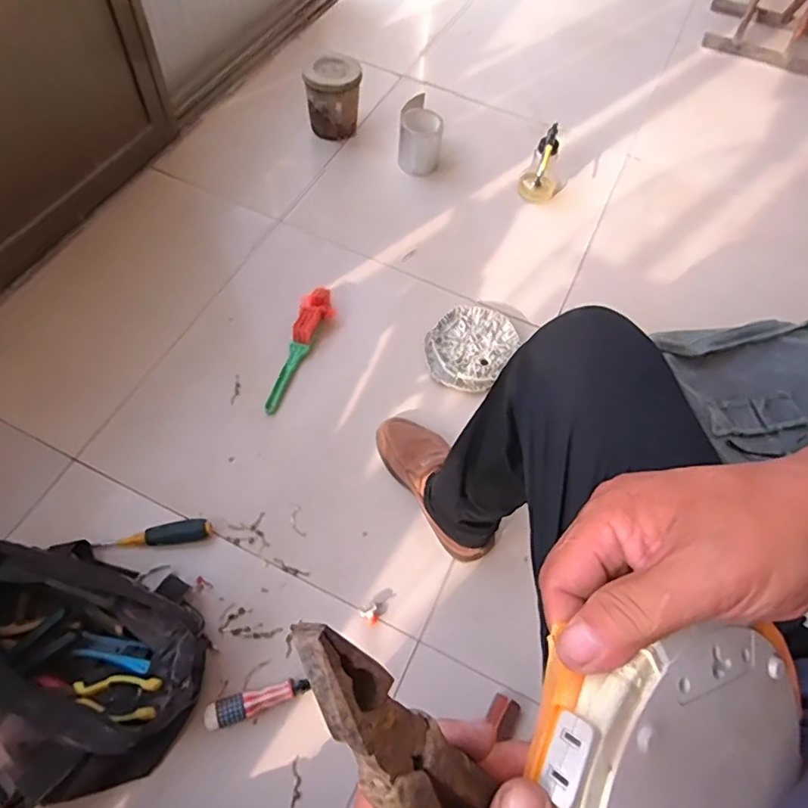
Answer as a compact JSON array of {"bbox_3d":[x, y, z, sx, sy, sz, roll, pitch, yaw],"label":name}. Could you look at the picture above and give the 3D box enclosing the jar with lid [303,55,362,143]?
[{"bbox_3d":[-0.152,-0.671,1.199,0.117,0.129,0.119,2,61,-4],"label":"jar with lid"}]

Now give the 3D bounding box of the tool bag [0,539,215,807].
[{"bbox_3d":[-0.420,0.321,0.672,0.332,0.129,0.270,19,63,4],"label":"tool bag"}]

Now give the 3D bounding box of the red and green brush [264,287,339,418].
[{"bbox_3d":[-0.177,-0.099,0.945,0.057,0.035,0.250,17,61,4],"label":"red and green brush"}]

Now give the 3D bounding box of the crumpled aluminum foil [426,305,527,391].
[{"bbox_3d":[0.119,-0.103,0.976,0.143,0.029,0.179,35,64,13],"label":"crumpled aluminum foil"}]

